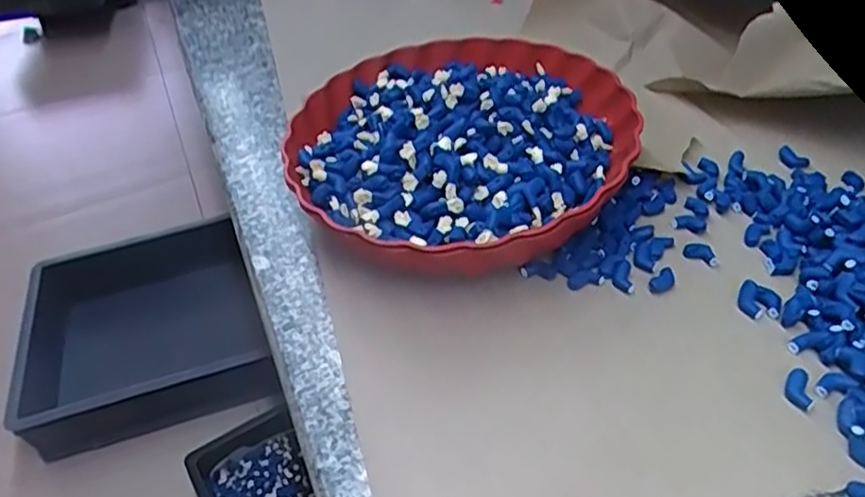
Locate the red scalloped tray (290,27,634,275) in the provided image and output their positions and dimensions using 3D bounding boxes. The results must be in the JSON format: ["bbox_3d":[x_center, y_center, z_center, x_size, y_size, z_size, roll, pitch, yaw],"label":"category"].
[{"bbox_3d":[0.020,-0.075,0.496,0.240,0.070,0.248,-1,43,5],"label":"red scalloped tray"}]

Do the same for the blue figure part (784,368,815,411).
[{"bbox_3d":[0.195,0.075,0.368,0.012,0.009,0.020,-2,45,4],"label":"blue figure part"}]

